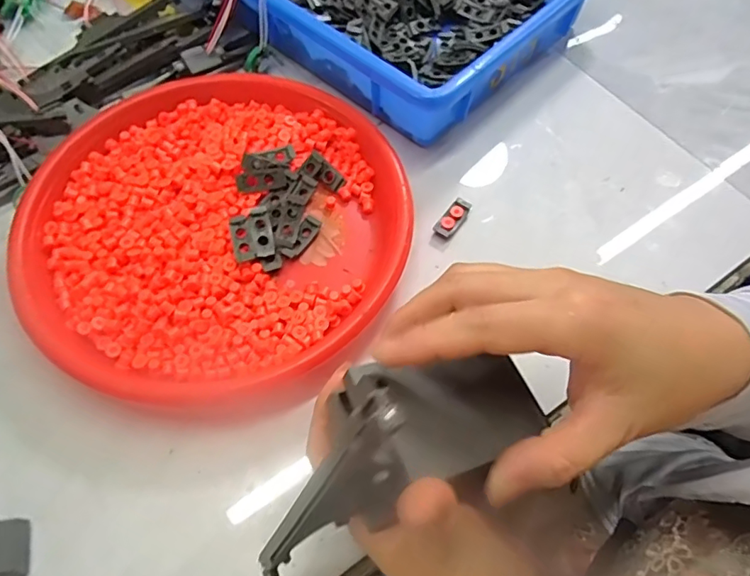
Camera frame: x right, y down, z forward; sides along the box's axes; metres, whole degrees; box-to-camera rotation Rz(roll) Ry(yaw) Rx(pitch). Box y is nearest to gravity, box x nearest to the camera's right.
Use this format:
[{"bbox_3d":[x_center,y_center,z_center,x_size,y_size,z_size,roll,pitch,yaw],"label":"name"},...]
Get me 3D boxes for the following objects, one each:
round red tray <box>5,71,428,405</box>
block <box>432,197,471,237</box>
[{"bbox_3d":[-0.111,-0.049,0.354,0.244,0.029,0.250,0,62,-1],"label":"round red tray"},{"bbox_3d":[0.057,-0.051,0.376,0.014,0.006,0.035,32,66,15],"label":"block"}]

